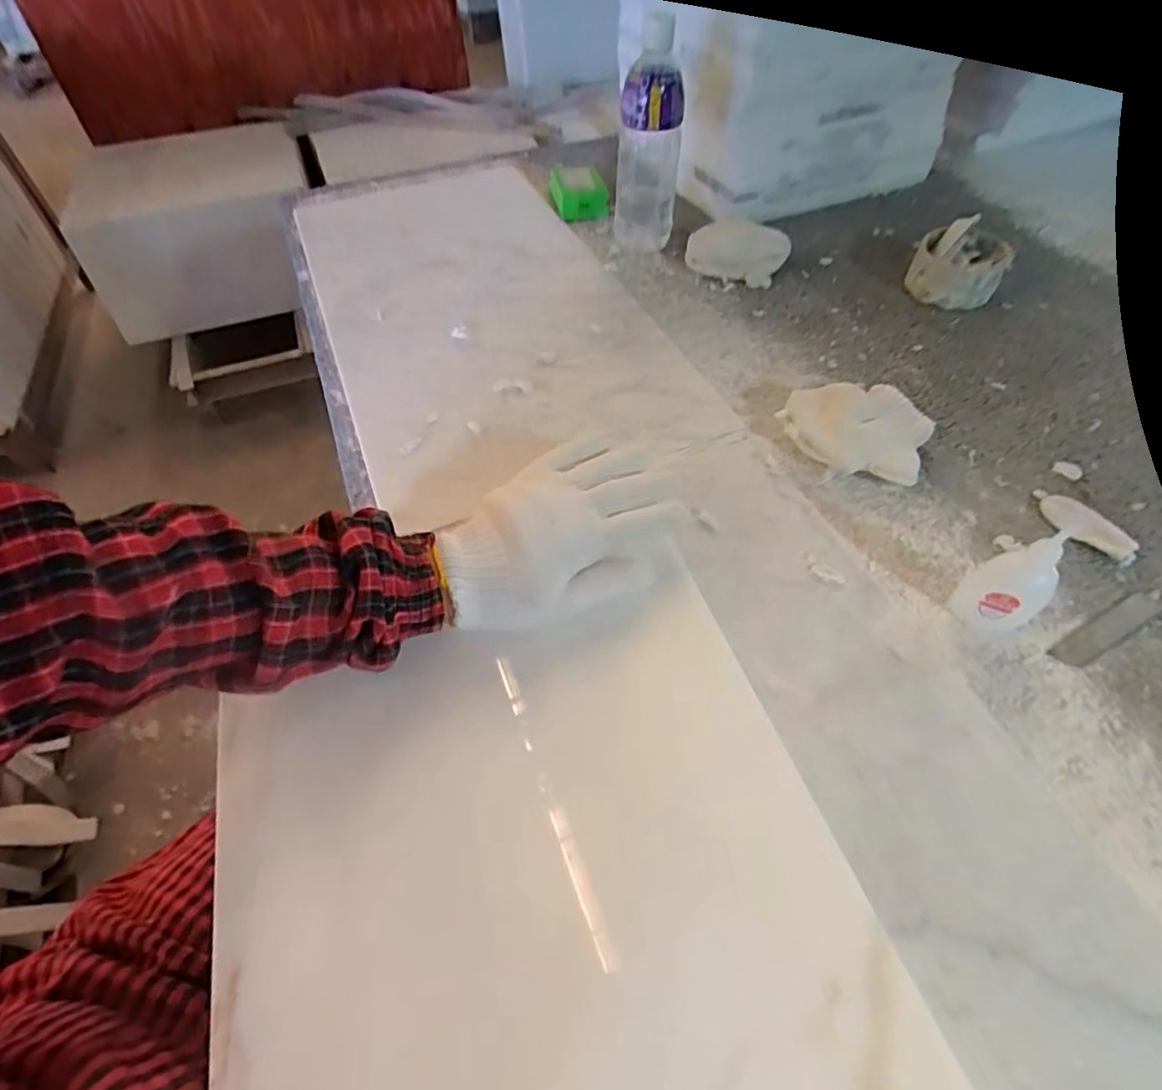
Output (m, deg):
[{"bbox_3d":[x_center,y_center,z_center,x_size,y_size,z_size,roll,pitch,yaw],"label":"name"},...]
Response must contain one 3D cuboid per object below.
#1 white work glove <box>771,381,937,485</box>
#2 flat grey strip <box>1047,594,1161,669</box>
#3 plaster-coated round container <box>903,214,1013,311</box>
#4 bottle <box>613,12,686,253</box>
[{"bbox_3d":[0.216,-0.093,0.481,0.106,0.031,0.082,23,57,16],"label":"white work glove"},{"bbox_3d":[0.342,0.055,0.394,0.093,0.004,0.019,-24,57,-17],"label":"flat grey strip"},{"bbox_3d":[0.371,-0.277,0.598,0.085,0.058,0.081,0,53,0],"label":"plaster-coated round container"},{"bbox_3d":[0.066,-0.388,0.599,0.062,0.200,0.062,5,53,4],"label":"bottle"}]

